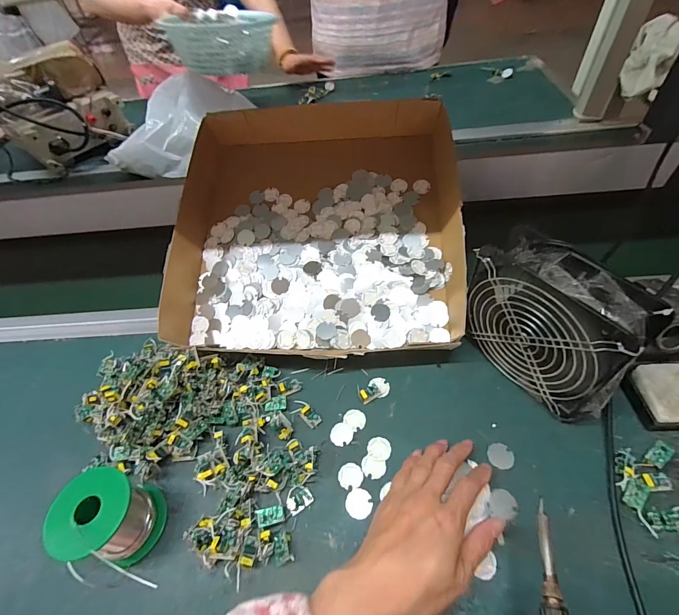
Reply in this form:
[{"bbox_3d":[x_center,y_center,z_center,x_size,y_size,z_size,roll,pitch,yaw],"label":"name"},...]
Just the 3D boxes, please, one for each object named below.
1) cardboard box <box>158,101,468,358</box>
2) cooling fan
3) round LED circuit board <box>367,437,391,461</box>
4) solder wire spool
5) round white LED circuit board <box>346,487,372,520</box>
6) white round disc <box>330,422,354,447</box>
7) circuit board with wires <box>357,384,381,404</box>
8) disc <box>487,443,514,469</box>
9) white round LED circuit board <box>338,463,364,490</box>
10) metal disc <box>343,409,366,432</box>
[{"bbox_3d":[-0.028,-0.126,0.500,0.380,0.145,0.396,2,53,7],"label":"cardboard box"},{"bbox_3d":[0.206,0.020,0.355,0.058,0.152,0.155,-31,55,-17],"label":"cooling fan"},{"bbox_3d":[0.042,0.148,0.369,0.024,0.004,0.024,-3,52,4],"label":"round LED circuit board"},{"bbox_3d":[-0.208,0.192,0.321,0.065,0.073,0.065,-3,52,4],"label":"solder wire spool"},{"bbox_3d":[0.019,0.189,0.340,0.025,0.004,0.026,-3,52,4],"label":"round white LED circuit board"},{"bbox_3d":[0.003,0.138,0.384,0.024,0.004,0.025,-3,52,4],"label":"white round disc"},{"bbox_3d":[0.034,0.097,0.406,0.024,0.013,0.019,-25,54,-13],"label":"circuit board with wires"},{"bbox_3d":[0.162,0.150,0.353,0.024,0.004,0.025,-3,52,4],"label":"disc"},{"bbox_3d":[0.012,0.171,0.357,0.024,0.004,0.024,-3,52,4],"label":"white round LED circuit board"},{"bbox_3d":[0.018,0.125,0.393,0.025,0.004,0.022,36,64,29],"label":"metal disc"}]

